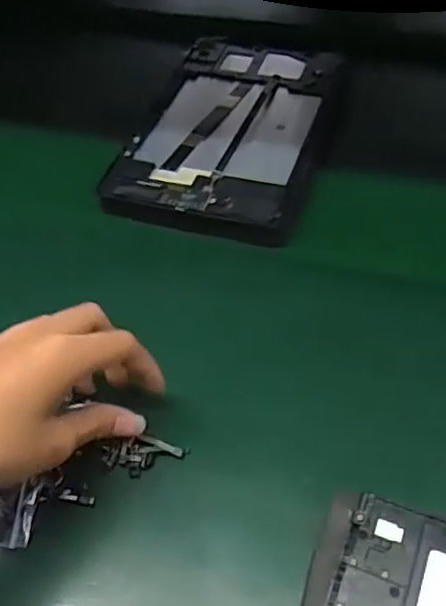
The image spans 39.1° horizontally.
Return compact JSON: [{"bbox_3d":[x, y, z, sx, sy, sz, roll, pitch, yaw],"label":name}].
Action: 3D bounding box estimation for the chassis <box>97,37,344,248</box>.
[{"bbox_3d":[0.010,-0.152,0.541,0.152,0.015,0.254,12,53,14],"label":"chassis"}]

